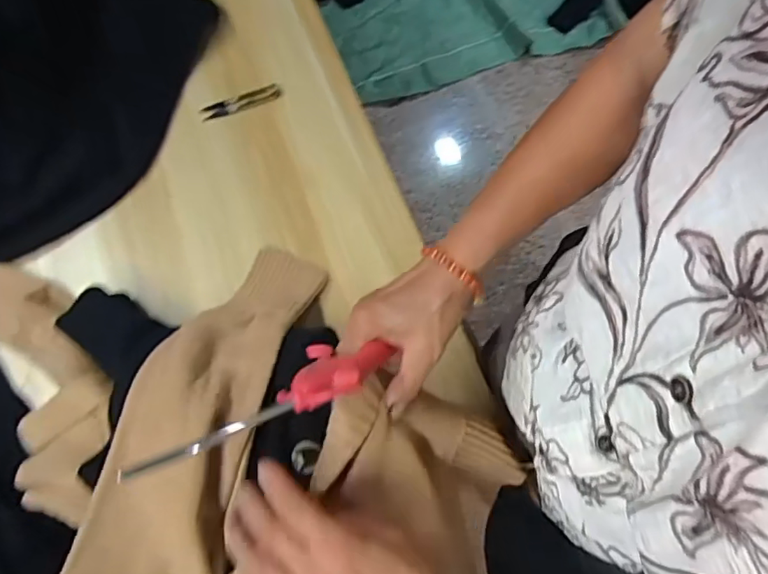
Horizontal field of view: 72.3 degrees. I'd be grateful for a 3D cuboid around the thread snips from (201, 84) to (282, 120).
[{"bbox_3d":[-0.182,-0.236,0.672,0.100,0.004,0.022,-25,88,-14],"label":"thread snips"}]

